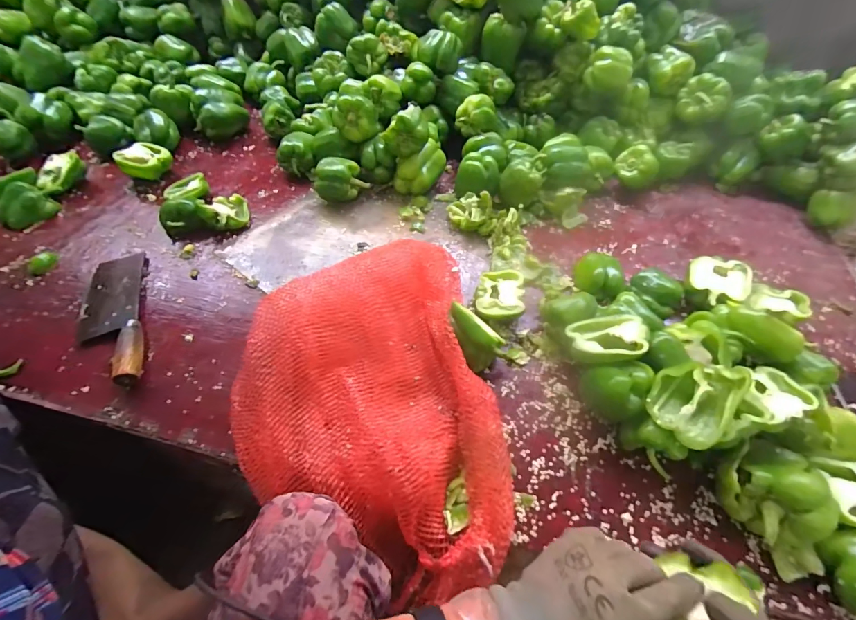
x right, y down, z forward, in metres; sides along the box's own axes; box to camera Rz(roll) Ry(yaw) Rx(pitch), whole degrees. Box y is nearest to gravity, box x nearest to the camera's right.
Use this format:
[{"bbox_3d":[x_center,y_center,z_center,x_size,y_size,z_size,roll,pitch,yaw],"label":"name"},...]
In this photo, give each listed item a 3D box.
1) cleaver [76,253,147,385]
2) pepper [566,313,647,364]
[{"bbox_3d":[-0.475,0.005,0.596,0.088,0.034,0.268,-18,56,-16],"label":"cleaver"},{"bbox_3d":[0.253,0.046,0.559,0.099,0.042,0.076,-11,47,19],"label":"pepper"}]

